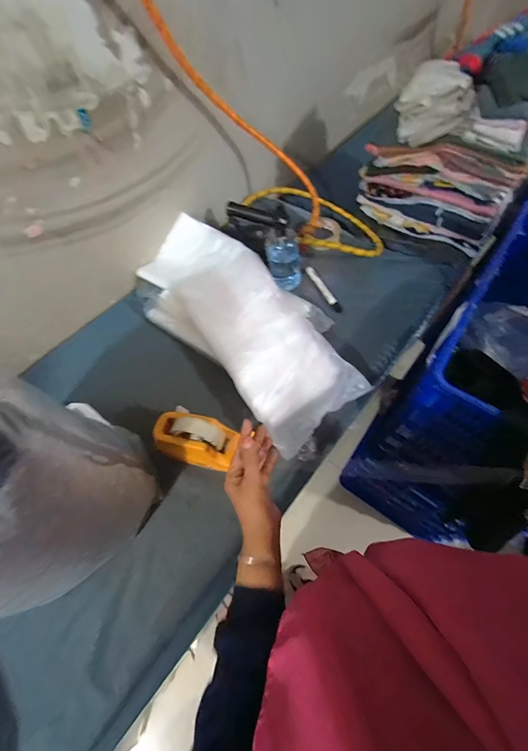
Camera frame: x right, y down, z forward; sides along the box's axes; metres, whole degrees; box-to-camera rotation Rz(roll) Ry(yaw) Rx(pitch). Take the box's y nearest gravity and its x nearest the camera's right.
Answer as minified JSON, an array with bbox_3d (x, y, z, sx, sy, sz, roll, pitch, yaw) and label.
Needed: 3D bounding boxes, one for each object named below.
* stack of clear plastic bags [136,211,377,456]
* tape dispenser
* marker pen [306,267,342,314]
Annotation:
[{"bbox_3d":[-0.049,-0.129,0.708,0.271,0.083,0.578,-40,68,-18],"label":"stack of clear plastic bags"},{"bbox_3d":[-0.120,0.113,0.567,0.142,0.105,0.067,14,63,8],"label":"tape dispenser"},{"bbox_3d":[0.146,-0.212,0.796,0.019,0.018,0.149,-23,64,-11],"label":"marker pen"}]

